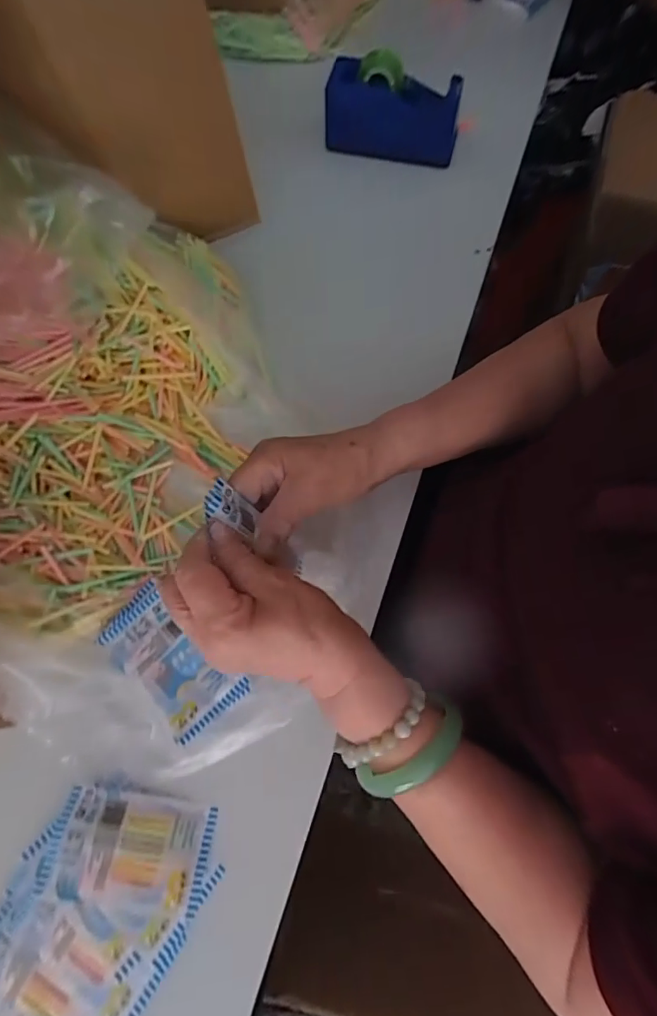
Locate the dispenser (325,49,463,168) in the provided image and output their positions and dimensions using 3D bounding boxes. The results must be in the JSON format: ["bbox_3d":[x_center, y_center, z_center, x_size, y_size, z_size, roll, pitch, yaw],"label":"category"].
[{"bbox_3d":[0.073,-0.449,0.544,0.148,0.080,0.052,12,71,5],"label":"dispenser"}]

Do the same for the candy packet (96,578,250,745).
[{"bbox_3d":[-0.124,0.116,0.370,0.117,0.011,0.064,43,76,14],"label":"candy packet"}]

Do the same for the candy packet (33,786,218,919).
[{"bbox_3d":[-0.134,0.235,0.331,0.103,0.009,0.063,14,50,-7],"label":"candy packet"}]

